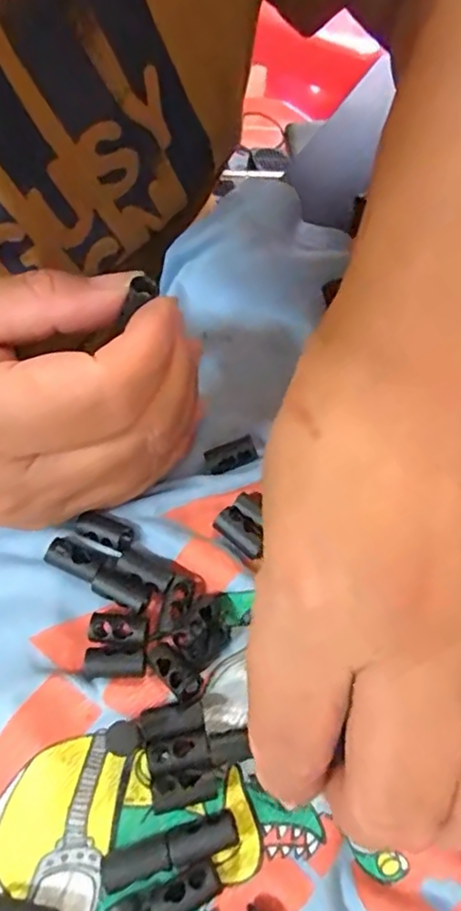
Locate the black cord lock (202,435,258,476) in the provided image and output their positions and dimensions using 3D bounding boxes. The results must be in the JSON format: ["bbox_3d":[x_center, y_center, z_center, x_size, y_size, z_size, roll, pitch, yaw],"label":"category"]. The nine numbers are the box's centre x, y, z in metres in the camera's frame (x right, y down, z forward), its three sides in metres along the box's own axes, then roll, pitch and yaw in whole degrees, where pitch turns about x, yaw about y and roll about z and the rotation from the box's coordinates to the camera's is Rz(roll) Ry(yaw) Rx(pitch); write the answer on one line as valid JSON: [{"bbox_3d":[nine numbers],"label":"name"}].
[{"bbox_3d":[0.000,0.000,0.206,0.018,0.005,0.010,-15,64,-6],"label":"black cord lock"}]

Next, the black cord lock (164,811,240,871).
[{"bbox_3d":[-0.007,0.102,0.156,0.019,0.005,0.009,-18,63,-7],"label":"black cord lock"}]

